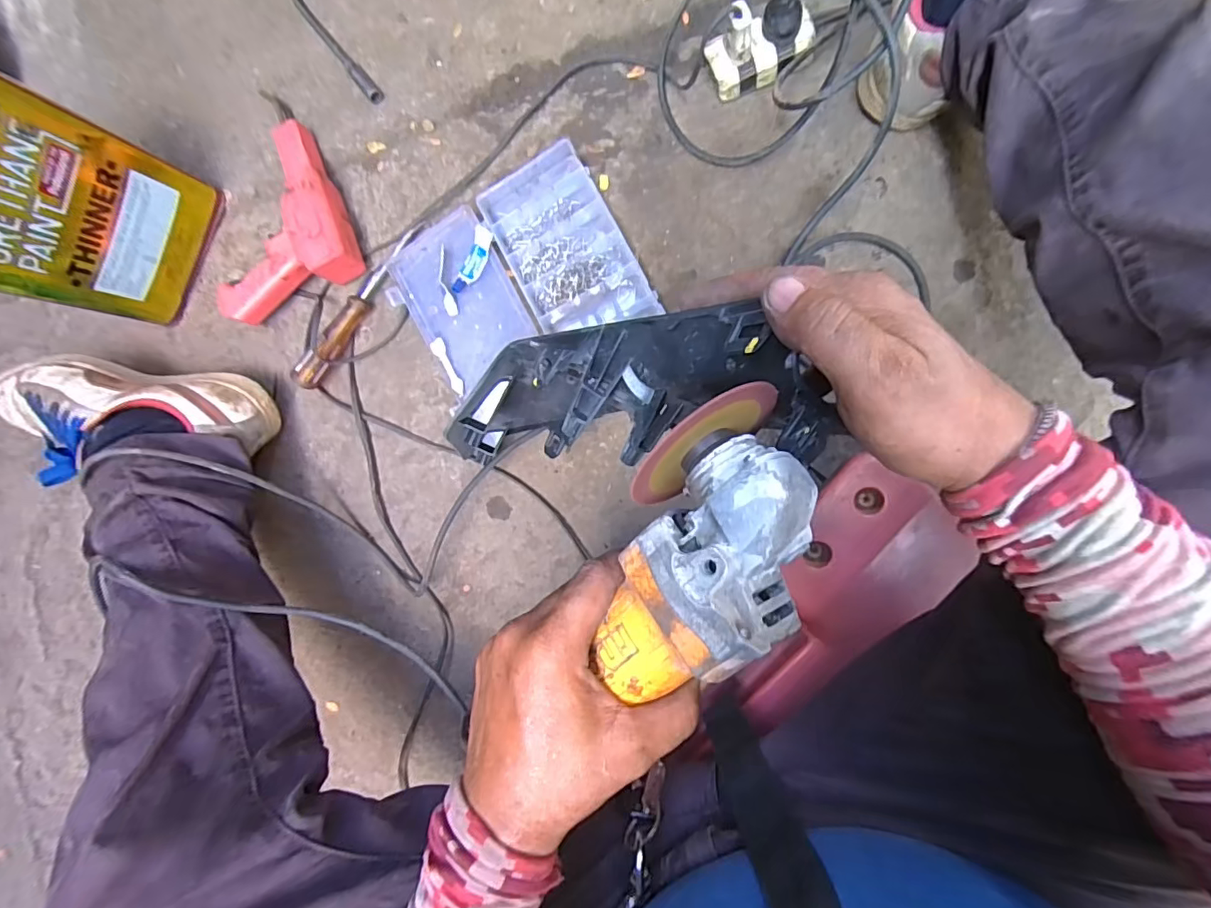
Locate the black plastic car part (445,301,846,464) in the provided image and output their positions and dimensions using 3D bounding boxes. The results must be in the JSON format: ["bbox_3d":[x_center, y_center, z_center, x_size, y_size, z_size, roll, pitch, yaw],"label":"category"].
[{"bbox_3d":[-0.002,-0.035,0.325,0.257,0.038,0.073,-1,88,40],"label":"black plastic car part"}]

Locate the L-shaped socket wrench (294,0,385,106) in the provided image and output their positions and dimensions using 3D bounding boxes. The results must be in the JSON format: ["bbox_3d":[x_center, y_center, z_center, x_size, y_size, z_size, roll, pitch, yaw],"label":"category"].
[{"bbox_3d":[-0.283,-0.437,0.559,0.057,0.012,0.178,-20,85,9],"label":"L-shaped socket wrench"}]

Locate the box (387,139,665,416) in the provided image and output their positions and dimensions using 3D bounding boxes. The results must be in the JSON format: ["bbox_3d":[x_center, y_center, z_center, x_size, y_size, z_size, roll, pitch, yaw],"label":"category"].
[{"bbox_3d":[-0.090,-0.171,0.522,0.219,0.022,0.178,-28,84,8],"label":"box"}]

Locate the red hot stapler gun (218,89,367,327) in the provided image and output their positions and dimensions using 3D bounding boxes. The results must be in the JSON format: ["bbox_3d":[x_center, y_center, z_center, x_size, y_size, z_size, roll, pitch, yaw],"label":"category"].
[{"bbox_3d":[-0.353,-0.257,0.555,0.158,0.050,0.232,-24,85,8],"label":"red hot stapler gun"}]

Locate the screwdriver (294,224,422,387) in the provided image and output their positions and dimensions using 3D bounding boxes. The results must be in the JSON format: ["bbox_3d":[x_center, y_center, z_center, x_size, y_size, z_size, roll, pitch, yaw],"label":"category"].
[{"bbox_3d":[-0.249,-0.149,0.542,0.023,0.027,0.194,39,95,9],"label":"screwdriver"}]

